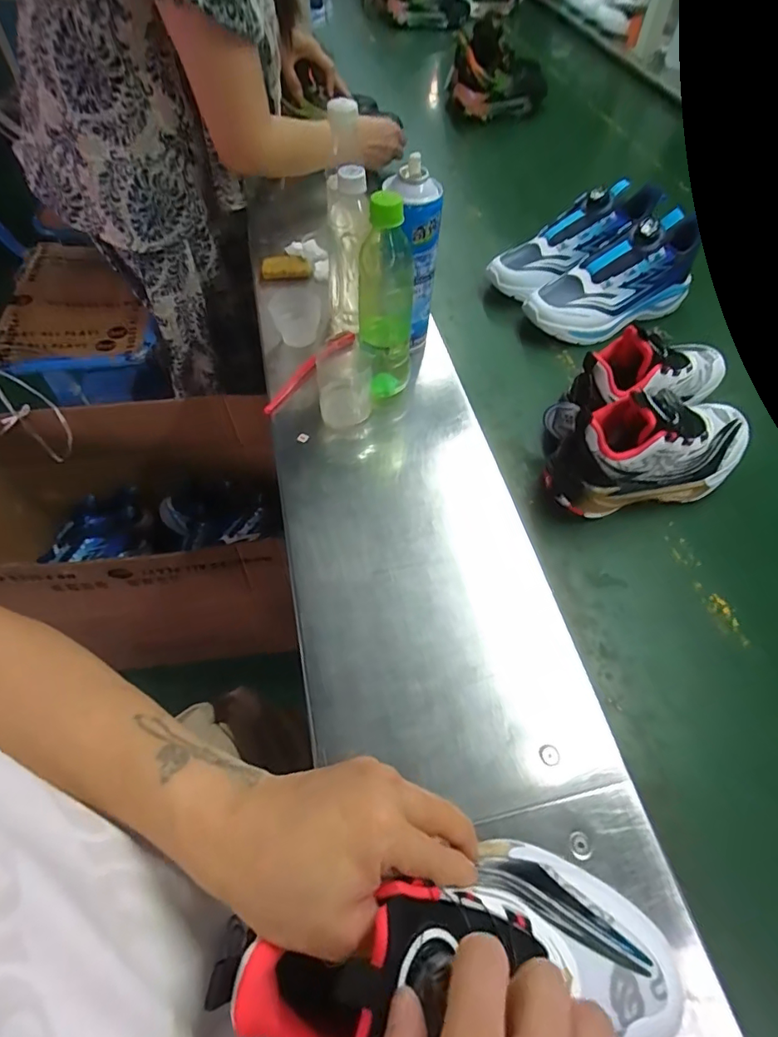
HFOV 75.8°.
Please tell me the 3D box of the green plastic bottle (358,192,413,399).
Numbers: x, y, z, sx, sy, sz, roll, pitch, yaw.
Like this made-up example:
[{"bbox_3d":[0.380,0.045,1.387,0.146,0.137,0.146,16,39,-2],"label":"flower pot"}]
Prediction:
[{"bbox_3d":[-0.004,-0.226,0.535,0.059,0.211,0.055,3,57,0],"label":"green plastic bottle"}]

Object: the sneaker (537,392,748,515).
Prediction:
[{"bbox_3d":[0.289,-0.074,0.529,0.234,0.120,0.086,-13,58,-10],"label":"sneaker"}]

